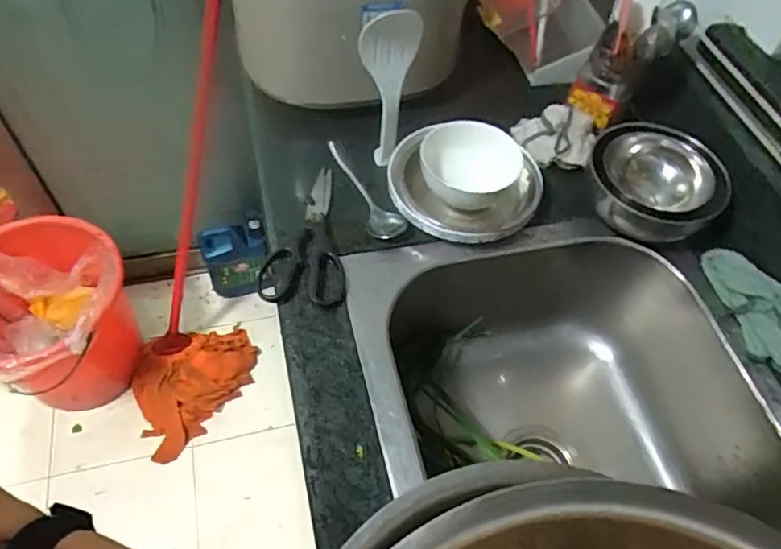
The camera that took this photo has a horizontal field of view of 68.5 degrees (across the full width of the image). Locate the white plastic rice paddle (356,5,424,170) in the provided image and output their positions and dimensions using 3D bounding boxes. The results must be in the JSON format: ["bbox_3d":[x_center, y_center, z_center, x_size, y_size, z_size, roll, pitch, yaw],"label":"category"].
[{"bbox_3d":[-0.004,-0.203,0.650,0.059,0.197,0.041,6,54,1],"label":"white plastic rice paddle"}]

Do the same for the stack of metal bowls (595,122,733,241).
[{"bbox_3d":[0.309,-0.104,0.667,0.138,0.070,0.138,13,54,6],"label":"stack of metal bowls"}]

